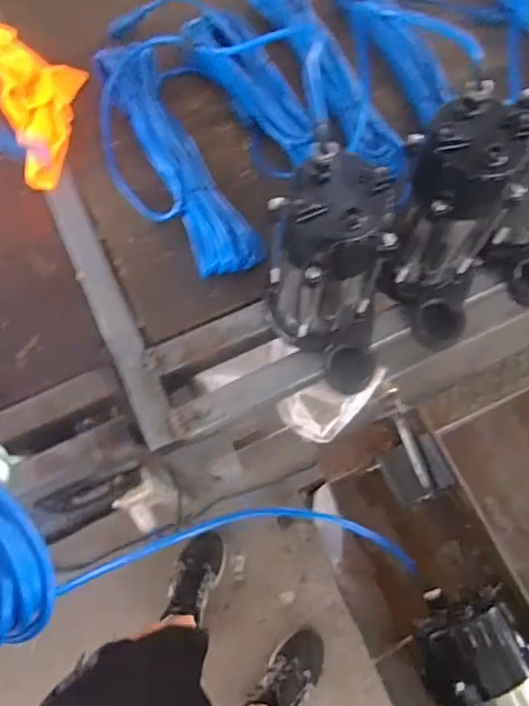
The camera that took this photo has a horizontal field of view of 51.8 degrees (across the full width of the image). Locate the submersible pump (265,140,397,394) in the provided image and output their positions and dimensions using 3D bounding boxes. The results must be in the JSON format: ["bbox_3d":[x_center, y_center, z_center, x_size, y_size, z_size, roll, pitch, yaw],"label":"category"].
[{"bbox_3d":[0.062,-0.059,0.528,0.125,0.237,0.130,8,72,2],"label":"submersible pump"}]

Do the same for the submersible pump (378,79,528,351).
[{"bbox_3d":[0.180,-0.108,0.561,0.125,0.267,0.125,23,73,7],"label":"submersible pump"}]

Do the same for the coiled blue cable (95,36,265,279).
[{"bbox_3d":[-0.127,-0.244,0.677,0.136,0.056,0.342,-18,73,-6],"label":"coiled blue cable"}]

